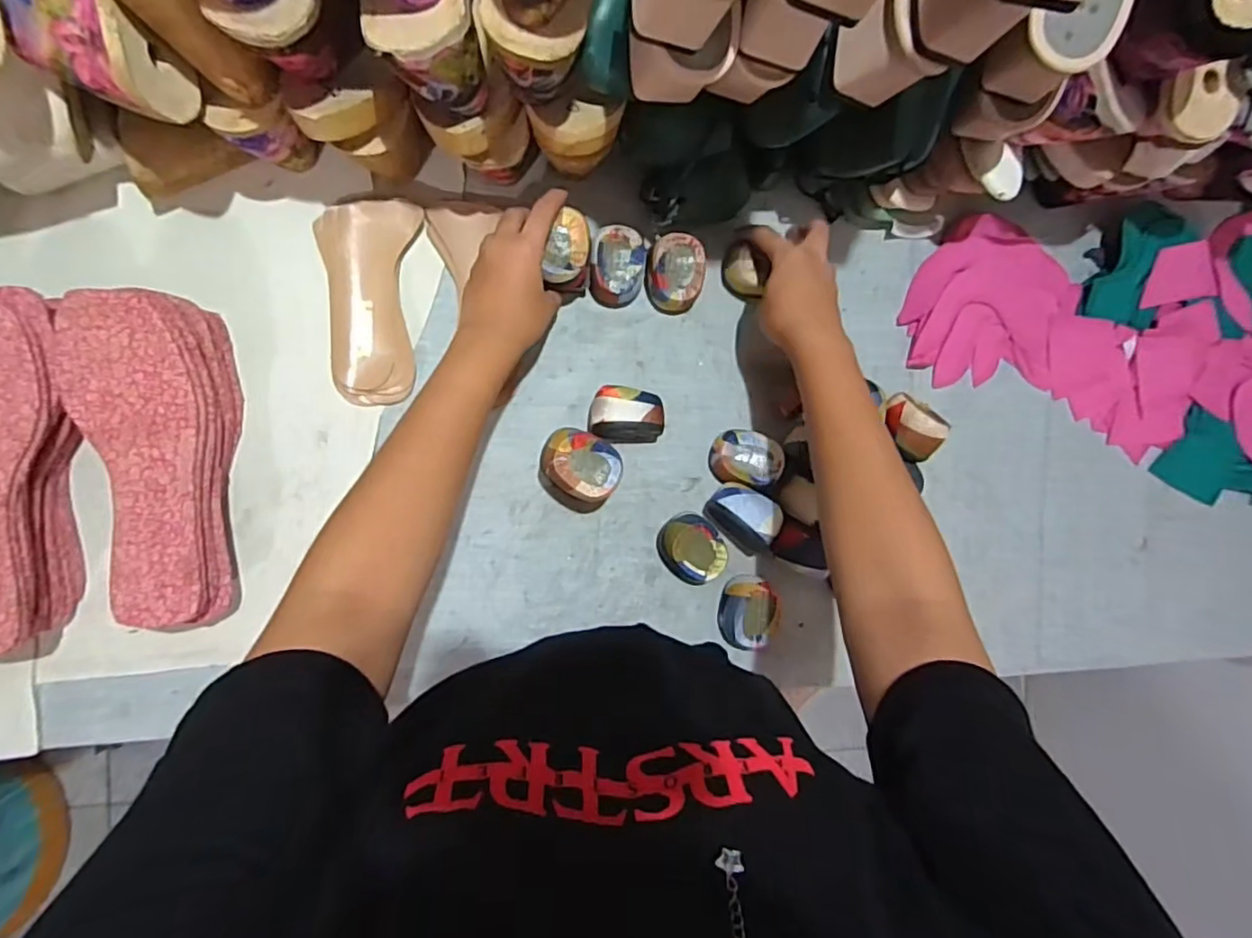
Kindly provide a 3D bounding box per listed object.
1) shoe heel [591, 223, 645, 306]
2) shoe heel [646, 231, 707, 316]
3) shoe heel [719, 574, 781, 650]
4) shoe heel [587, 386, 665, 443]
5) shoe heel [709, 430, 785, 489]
[{"bbox_3d":[-0.007,-0.176,0.552,0.045,0.033,0.063,3,90,-8],"label":"shoe heel"},{"bbox_3d":[0.043,-0.171,0.557,0.048,0.032,0.064,2,90,-8],"label":"shoe heel"},{"bbox_3d":[0.109,0.130,0.566,0.047,0.037,0.062,-7,92,-7],"label":"shoe heel"},{"bbox_3d":[0.000,-0.046,0.543,0.063,0.046,0.046,7,90,-8],"label":"shoe heel"},{"bbox_3d":[0.108,-0.009,0.558,0.061,0.045,0.048,3,90,-8],"label":"shoe heel"}]

